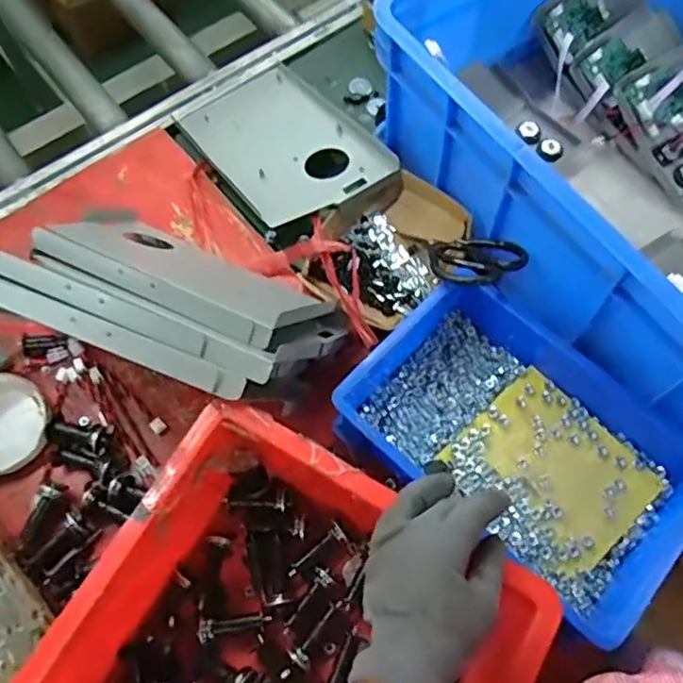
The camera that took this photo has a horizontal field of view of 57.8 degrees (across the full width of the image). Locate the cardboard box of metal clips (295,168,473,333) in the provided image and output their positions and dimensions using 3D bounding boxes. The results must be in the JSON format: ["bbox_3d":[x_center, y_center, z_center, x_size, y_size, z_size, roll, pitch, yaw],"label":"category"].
[{"bbox_3d":[0.056,-0.099,0.691,0.112,0.051,0.179,41,72,17],"label":"cardboard box of metal clips"}]

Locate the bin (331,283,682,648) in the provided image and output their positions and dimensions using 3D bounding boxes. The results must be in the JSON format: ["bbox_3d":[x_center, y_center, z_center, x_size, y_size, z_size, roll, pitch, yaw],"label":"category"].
[{"bbox_3d":[0.166,0.095,0.575,0.307,0.076,0.201,39,72,16],"label":"bin"}]

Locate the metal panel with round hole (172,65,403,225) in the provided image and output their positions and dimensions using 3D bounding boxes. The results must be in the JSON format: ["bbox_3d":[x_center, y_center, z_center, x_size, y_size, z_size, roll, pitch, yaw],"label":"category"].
[{"bbox_3d":[-0.074,-0.245,0.751,0.168,0.046,0.258,-32,70,-13],"label":"metal panel with round hole"}]

